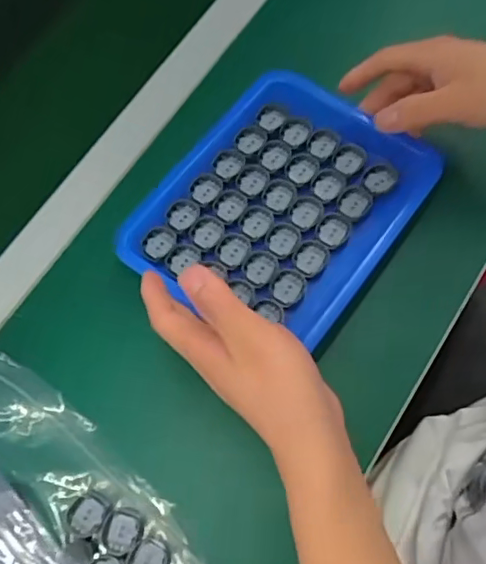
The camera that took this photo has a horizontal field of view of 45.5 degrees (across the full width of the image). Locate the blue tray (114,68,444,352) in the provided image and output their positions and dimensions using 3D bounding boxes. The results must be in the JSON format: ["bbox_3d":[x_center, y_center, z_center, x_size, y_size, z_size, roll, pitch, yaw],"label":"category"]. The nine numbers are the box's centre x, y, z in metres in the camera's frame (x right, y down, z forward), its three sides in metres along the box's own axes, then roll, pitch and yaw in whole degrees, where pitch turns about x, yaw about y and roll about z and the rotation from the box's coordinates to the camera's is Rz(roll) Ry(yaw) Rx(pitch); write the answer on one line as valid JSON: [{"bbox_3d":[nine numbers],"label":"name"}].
[{"bbox_3d":[0.030,-0.062,0.450,0.174,0.035,0.202,36,71,13],"label":"blue tray"}]

